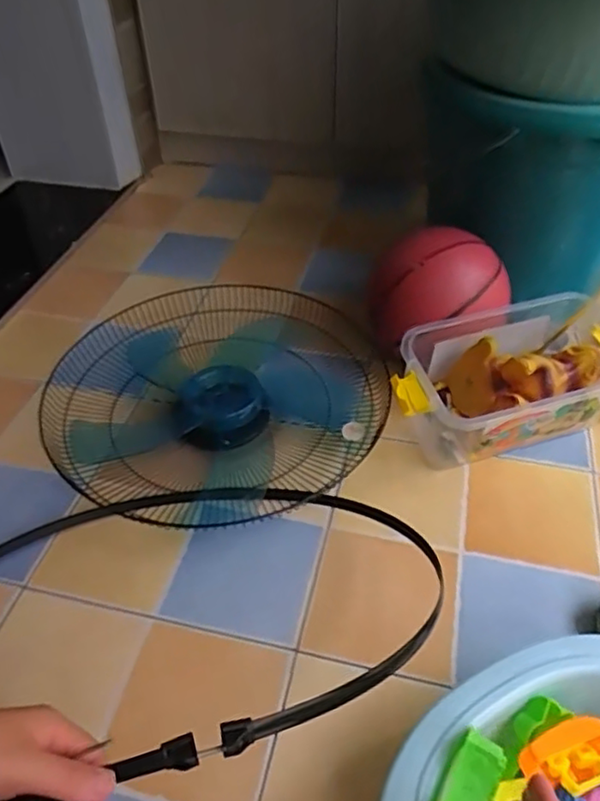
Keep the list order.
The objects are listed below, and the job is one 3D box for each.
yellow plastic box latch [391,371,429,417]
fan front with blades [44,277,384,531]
[{"bbox_3d":[0.128,-0.008,0.723,0.038,0.017,0.059,-12,45,-10],"label":"yellow plastic box latch"},{"bbox_3d":[-0.104,-0.010,0.858,0.440,0.083,0.409,-1,44,1],"label":"fan front with blades"}]

